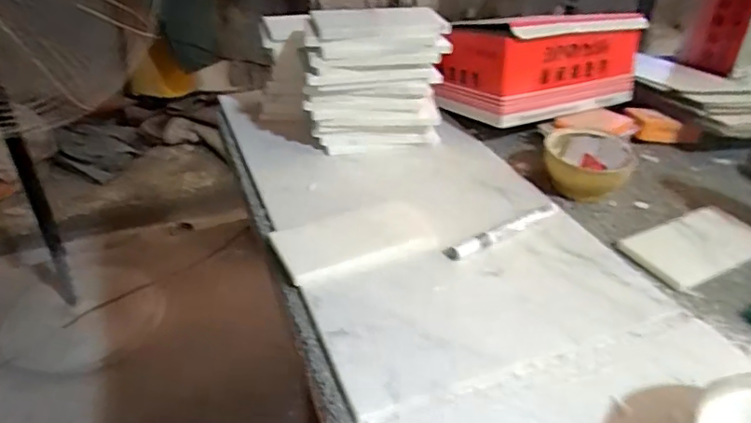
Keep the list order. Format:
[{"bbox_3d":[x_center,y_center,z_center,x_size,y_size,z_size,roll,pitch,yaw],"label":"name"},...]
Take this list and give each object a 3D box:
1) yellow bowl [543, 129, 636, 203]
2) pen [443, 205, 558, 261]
[{"bbox_3d":[0.252,-0.055,0.656,0.098,0.055,0.104,1,35,-1],"label":"yellow bowl"},{"bbox_3d":[0.132,0.020,0.559,0.144,0.013,0.016,-19,40,-27],"label":"pen"}]

